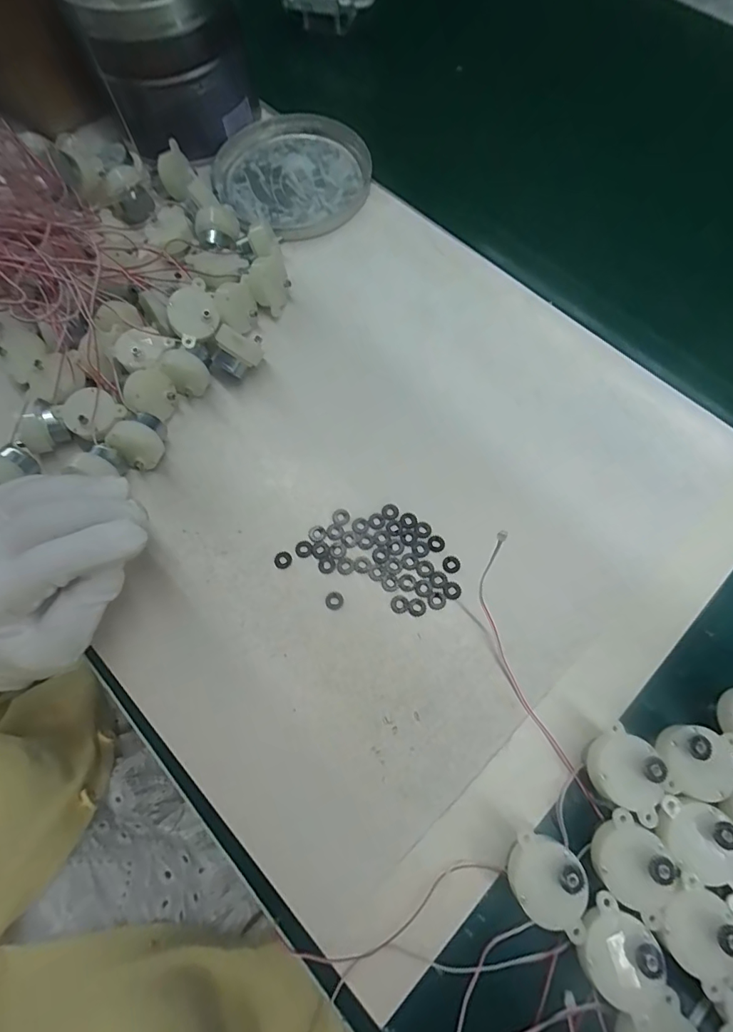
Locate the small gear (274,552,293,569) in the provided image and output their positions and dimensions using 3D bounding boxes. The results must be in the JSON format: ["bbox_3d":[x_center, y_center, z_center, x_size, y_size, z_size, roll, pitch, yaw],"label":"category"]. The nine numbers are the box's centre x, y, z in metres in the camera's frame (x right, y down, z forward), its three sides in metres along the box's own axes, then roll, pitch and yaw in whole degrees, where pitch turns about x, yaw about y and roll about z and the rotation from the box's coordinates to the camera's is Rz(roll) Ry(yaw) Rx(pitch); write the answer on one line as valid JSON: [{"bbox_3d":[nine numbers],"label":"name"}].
[{"bbox_3d":[-0.051,0.027,0.282,0.011,0.004,0.010,0,70,1],"label":"small gear"}]

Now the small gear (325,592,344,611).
[{"bbox_3d":[-0.019,0.050,0.273,0.011,0.004,0.011,0,70,1],"label":"small gear"}]

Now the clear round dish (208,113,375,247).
[{"bbox_3d":[-0.063,-0.295,0.395,0.131,0.020,0.142,0,70,1],"label":"clear round dish"}]

